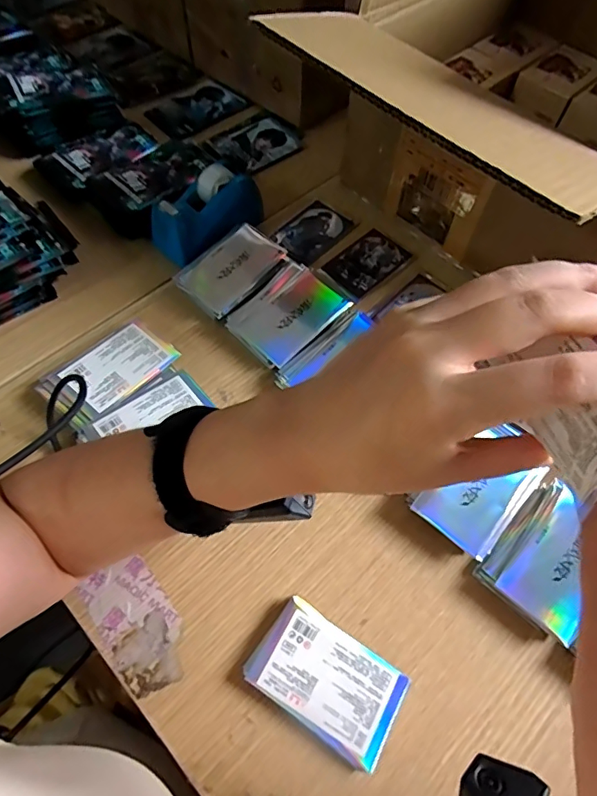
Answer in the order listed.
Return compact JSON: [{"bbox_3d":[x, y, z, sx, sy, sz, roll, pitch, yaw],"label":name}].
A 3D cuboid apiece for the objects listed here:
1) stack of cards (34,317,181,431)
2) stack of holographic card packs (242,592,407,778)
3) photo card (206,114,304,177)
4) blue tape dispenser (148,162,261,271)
[{"bbox_3d":[-0.158,-0.021,0.425,0.064,0.022,0.107,37,67,17],"label":"stack of cards"},{"bbox_3d":[0.020,0.189,0.331,0.100,0.013,0.062,31,66,14],"label":"stack of holographic card packs"},{"bbox_3d":[-0.052,-0.308,0.602,0.101,0.005,0.081,-36,70,-21],"label":"photo card"},{"bbox_3d":[-0.092,-0.189,0.502,0.057,0.061,0.120,39,68,18],"label":"blue tape dispenser"}]

